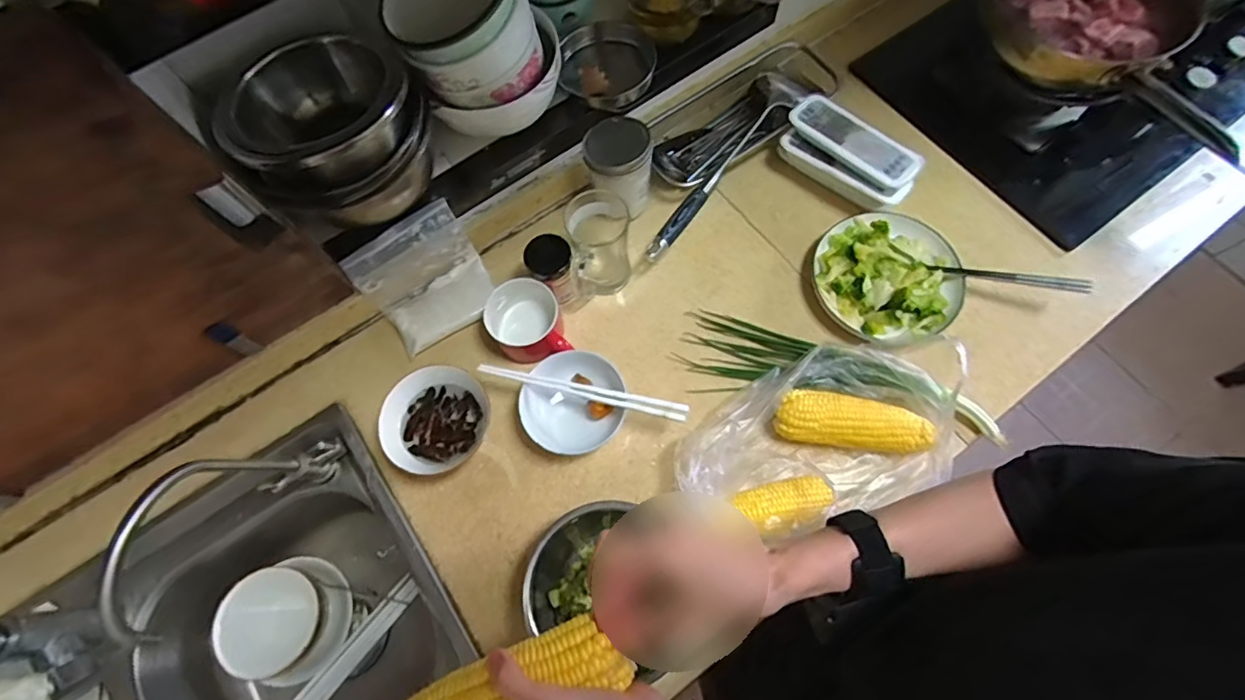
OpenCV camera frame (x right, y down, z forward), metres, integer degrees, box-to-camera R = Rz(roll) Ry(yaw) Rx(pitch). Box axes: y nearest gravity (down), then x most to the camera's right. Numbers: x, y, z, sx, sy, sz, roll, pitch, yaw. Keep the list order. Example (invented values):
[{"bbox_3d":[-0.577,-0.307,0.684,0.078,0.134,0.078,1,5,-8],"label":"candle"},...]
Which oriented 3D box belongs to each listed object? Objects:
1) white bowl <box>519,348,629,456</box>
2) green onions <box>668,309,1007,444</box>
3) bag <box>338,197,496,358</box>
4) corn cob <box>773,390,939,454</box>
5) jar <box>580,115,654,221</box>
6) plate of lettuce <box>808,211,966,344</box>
[{"bbox_3d":[-0.057,0.068,0.654,0.116,0.062,0.111,-1,69,2],"label":"white bowl"},{"bbox_3d":[0.250,0.039,0.649,0.370,0.062,0.096,20,71,10],"label":"green onions"},{"bbox_3d":[-0.243,-0.087,0.691,0.144,0.097,0.115,-36,72,-11],"label":"bag"},{"bbox_3d":[0.263,0.085,0.628,0.171,0.048,0.051,8,70,5],"label":"corn cob"},{"bbox_3d":[-0.005,-0.236,0.720,0.083,0.125,0.081,-1,69,2],"label":"jar"},{"bbox_3d":[0.334,-0.096,0.693,0.166,0.054,0.175,-1,69,2],"label":"plate of lettuce"}]

